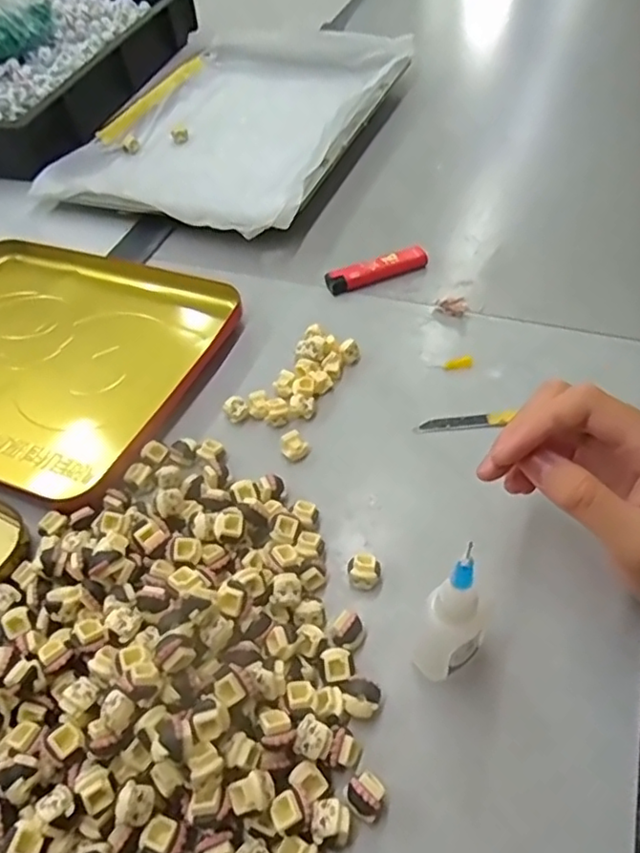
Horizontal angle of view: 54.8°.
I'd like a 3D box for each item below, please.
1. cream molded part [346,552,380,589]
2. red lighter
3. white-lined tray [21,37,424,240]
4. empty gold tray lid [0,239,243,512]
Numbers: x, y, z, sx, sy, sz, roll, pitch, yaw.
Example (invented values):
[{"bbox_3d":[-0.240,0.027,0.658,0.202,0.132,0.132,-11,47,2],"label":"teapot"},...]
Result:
[{"bbox_3d":[0.022,0.074,0.313,0.016,0.017,0.014,-5,51,1],"label":"cream molded part"},{"bbox_3d":[0.043,-0.119,0.467,0.079,0.015,0.018,-20,53,-12],"label":"red lighter"},{"bbox_3d":[-0.082,-0.308,0.614,0.259,0.029,0.368,16,54,16],"label":"white-lined tray"},{"bbox_3d":[-0.206,-0.054,0.437,0.254,0.021,0.200,18,55,18],"label":"empty gold tray lid"}]

